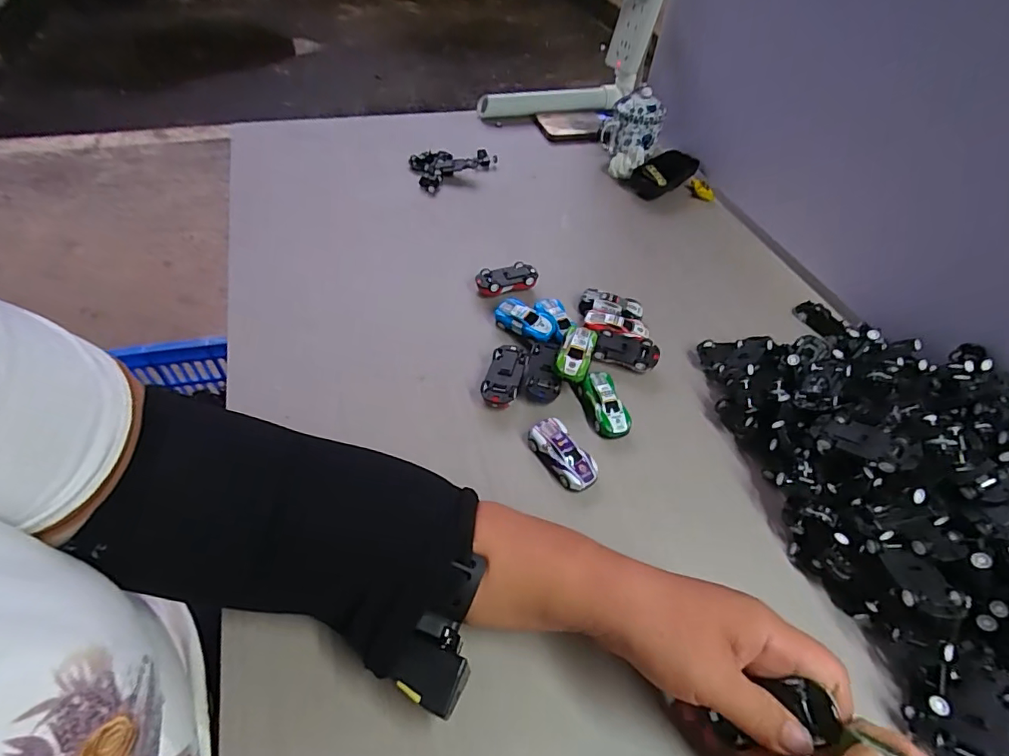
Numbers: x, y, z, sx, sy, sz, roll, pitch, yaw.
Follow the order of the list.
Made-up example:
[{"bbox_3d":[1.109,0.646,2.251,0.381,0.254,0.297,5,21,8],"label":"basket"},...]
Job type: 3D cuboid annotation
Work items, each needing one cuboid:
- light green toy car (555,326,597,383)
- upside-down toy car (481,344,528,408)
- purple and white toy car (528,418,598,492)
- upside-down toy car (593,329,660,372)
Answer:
[{"bbox_3d":[0.064,-0.022,0.452,0.028,0.018,0.061,18,51,9],"label":"light green toy car"},{"bbox_3d":[0.000,0.000,0.449,0.030,0.019,0.063,13,51,5],"label":"upside-down toy car"},{"bbox_3d":[0.046,0.062,0.401,0.028,0.022,0.061,-27,58,-25],"label":"purple and white toy car"},{"bbox_3d":[0.114,-0.023,0.477,0.058,0.025,0.032,17,51,8],"label":"upside-down toy car"}]

